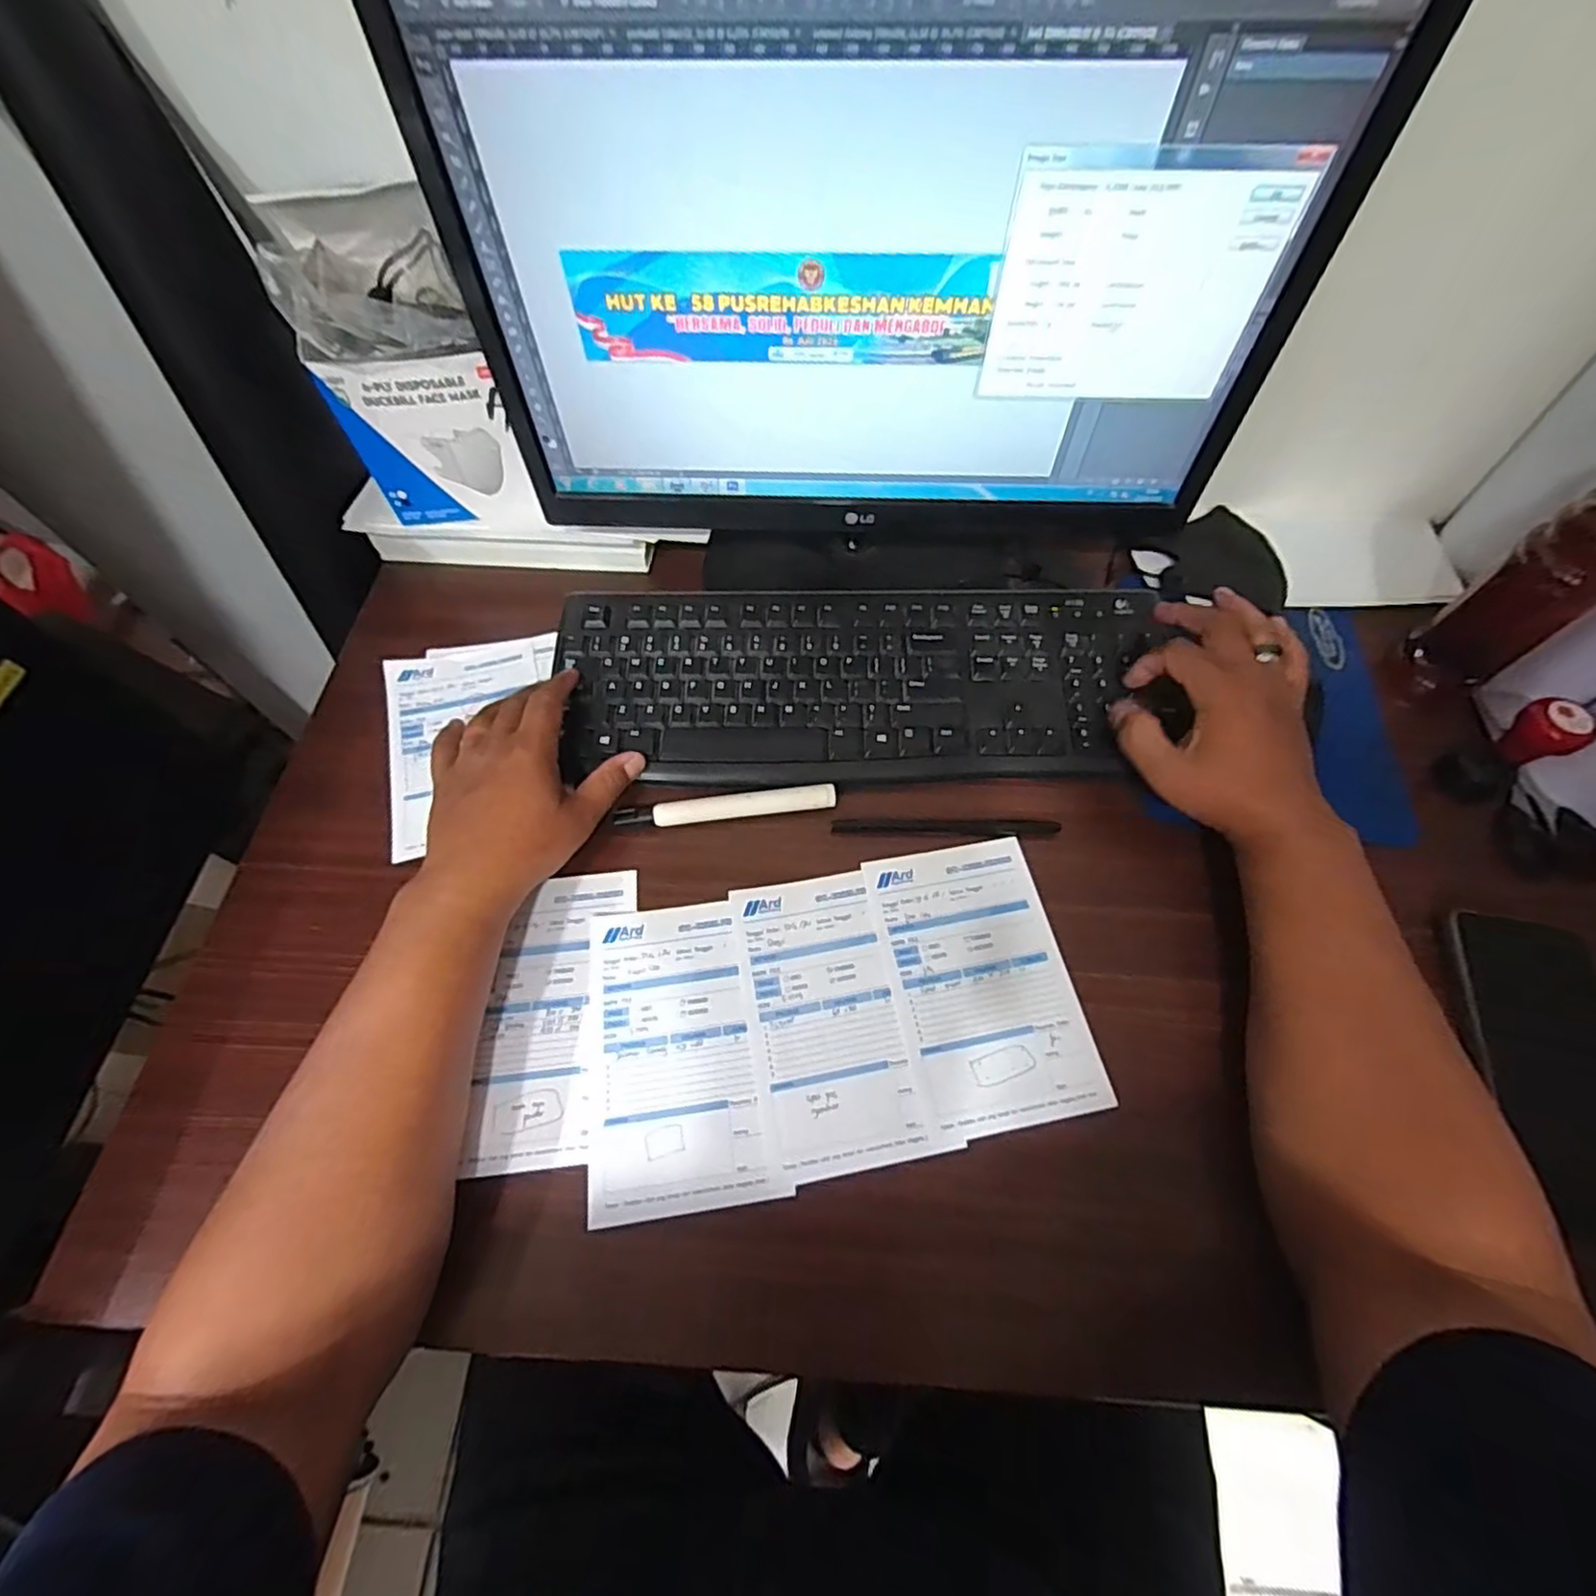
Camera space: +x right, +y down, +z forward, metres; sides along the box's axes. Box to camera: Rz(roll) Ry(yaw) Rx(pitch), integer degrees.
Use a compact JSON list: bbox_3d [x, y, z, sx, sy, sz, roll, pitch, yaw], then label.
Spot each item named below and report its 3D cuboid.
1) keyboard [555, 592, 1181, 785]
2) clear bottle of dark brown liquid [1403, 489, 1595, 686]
[{"bbox_3d":[0.042,-0.085,0.479,0.407,0.016,0.151,-1,64,0],"label":"keyboard"},{"bbox_3d":[0.470,-0.138,0.418,0.062,0.184,0.057,-32,68,-14],"label":"clear bottle of dark brown liquid"}]

